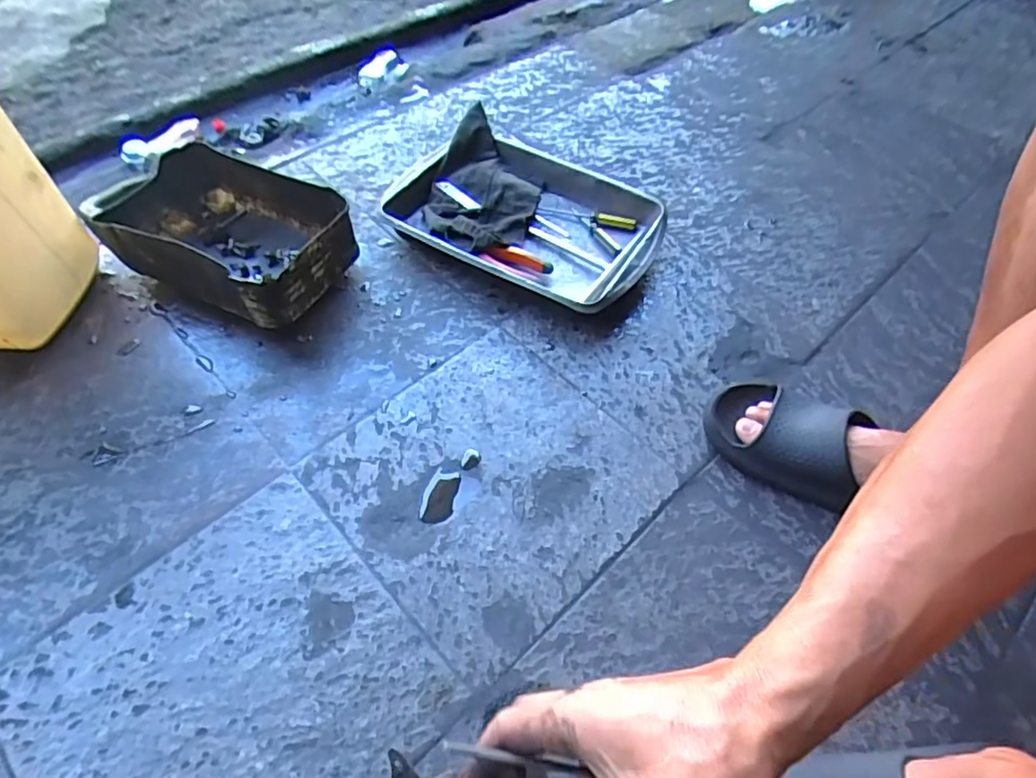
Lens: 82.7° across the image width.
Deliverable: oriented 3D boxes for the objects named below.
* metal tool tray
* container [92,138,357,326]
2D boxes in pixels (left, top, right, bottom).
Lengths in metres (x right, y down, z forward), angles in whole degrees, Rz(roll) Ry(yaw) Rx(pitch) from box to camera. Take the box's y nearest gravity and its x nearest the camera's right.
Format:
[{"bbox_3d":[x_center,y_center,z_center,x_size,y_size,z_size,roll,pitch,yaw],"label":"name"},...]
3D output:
[{"bbox_3d":[0.017,-0.247,0.823,0.357,0.065,0.271,27,58,16],"label":"metal tool tray"},{"bbox_3d":[-0.365,-0.195,0.752,0.290,0.102,0.176,24,57,14],"label":"container"}]

